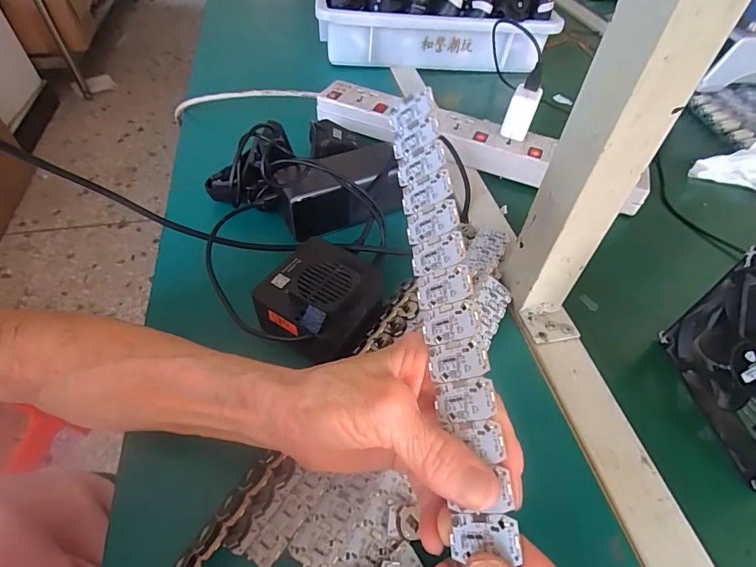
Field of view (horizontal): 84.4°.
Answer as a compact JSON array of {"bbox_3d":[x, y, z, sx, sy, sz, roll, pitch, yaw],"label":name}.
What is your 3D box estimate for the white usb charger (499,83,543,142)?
[{"bbox_3d":[0.155,-0.182,0.457,0.028,0.054,0.026,19,52,13],"label":"white usb charger"}]

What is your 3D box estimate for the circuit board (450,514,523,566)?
[{"bbox_3d":[0.042,0.101,0.166,0.029,0.004,0.016,-19,56,33],"label":"circuit board"}]

